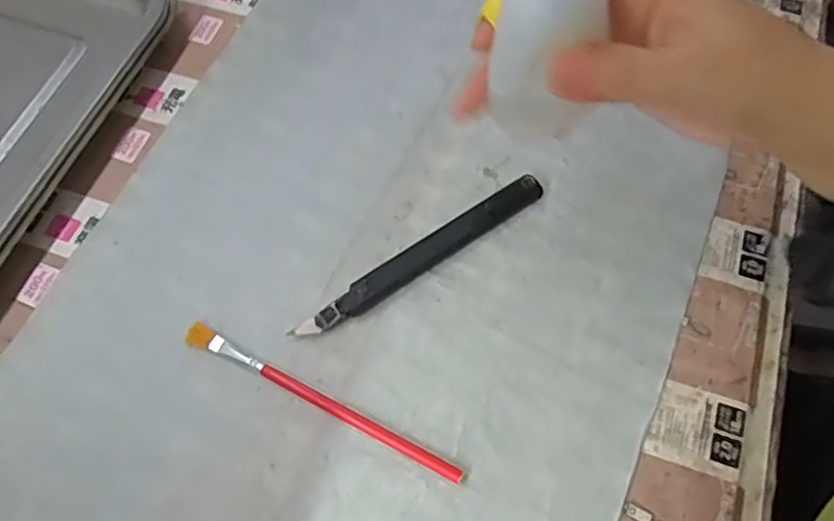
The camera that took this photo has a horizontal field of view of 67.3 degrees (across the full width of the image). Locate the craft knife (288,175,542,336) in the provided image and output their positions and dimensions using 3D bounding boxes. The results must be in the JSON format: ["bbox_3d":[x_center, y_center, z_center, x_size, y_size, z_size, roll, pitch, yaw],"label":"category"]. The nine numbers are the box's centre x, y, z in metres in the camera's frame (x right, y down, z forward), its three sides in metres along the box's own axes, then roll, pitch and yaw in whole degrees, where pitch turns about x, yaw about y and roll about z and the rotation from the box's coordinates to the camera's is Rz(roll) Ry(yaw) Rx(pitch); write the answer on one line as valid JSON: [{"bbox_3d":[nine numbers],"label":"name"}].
[{"bbox_3d":[0.003,-0.002,0.327,0.147,0.012,0.013,-33,68,-12],"label":"craft knife"}]

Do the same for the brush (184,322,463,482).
[{"bbox_3d":[-0.047,0.066,0.301,0.151,0.004,0.012,23,68,13],"label":"brush"}]

